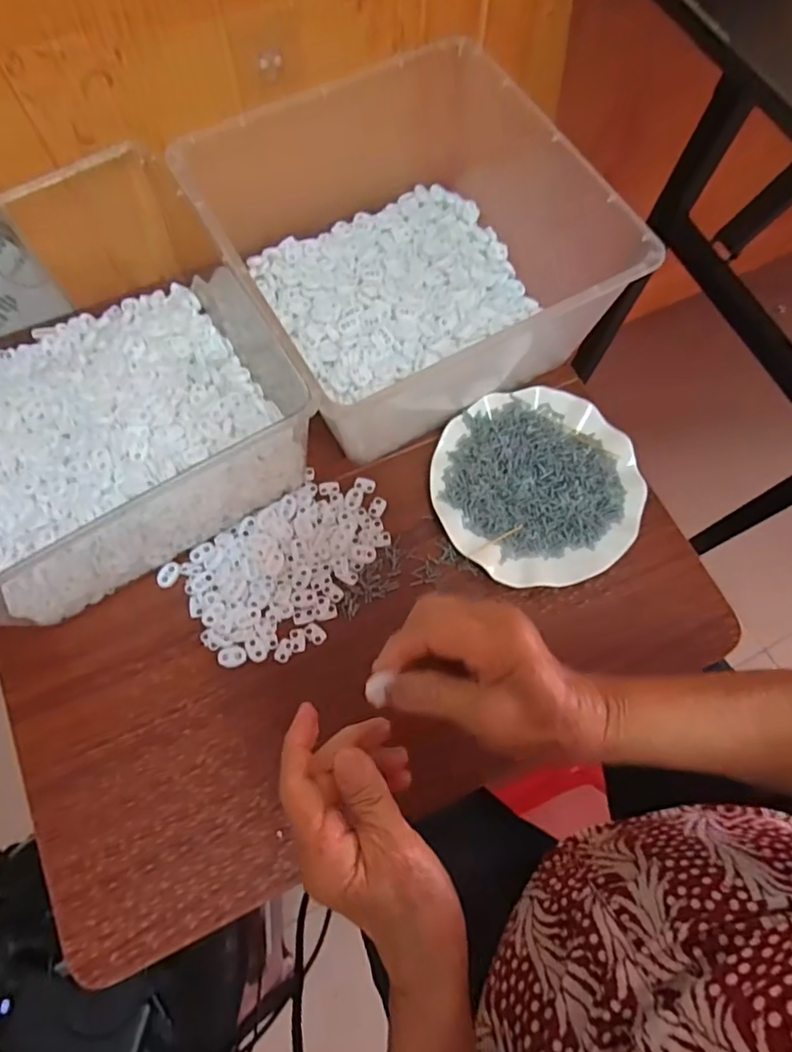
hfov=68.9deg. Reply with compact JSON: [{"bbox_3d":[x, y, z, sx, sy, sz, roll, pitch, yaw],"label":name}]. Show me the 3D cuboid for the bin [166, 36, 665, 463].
[{"bbox_3d":[0.019,-0.254,0.532,0.330,0.148,0.291,-28,75,-11],"label":"bin"}]

